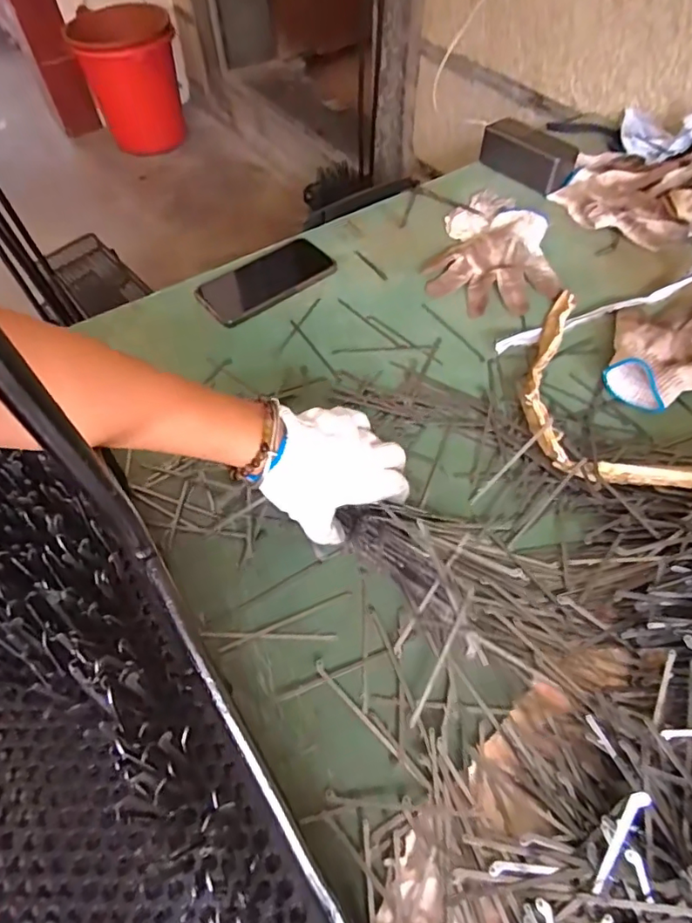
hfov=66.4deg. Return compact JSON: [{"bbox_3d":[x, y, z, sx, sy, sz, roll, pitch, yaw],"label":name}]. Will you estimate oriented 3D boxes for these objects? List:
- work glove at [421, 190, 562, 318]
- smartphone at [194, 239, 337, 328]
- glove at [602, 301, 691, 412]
[{"bbox_3d":[0.192,-0.271,0.654,0.152,0.034,0.232,16,57,12],"label":"work glove"},{"bbox_3d":[-0.095,-0.216,0.634,0.158,0.017,0.078,-34,61,-20],"label":"smartphone"},{"bbox_3d":[0.345,-0.122,0.548,0.182,0.031,0.119,-19,57,-12],"label":"glove"}]

